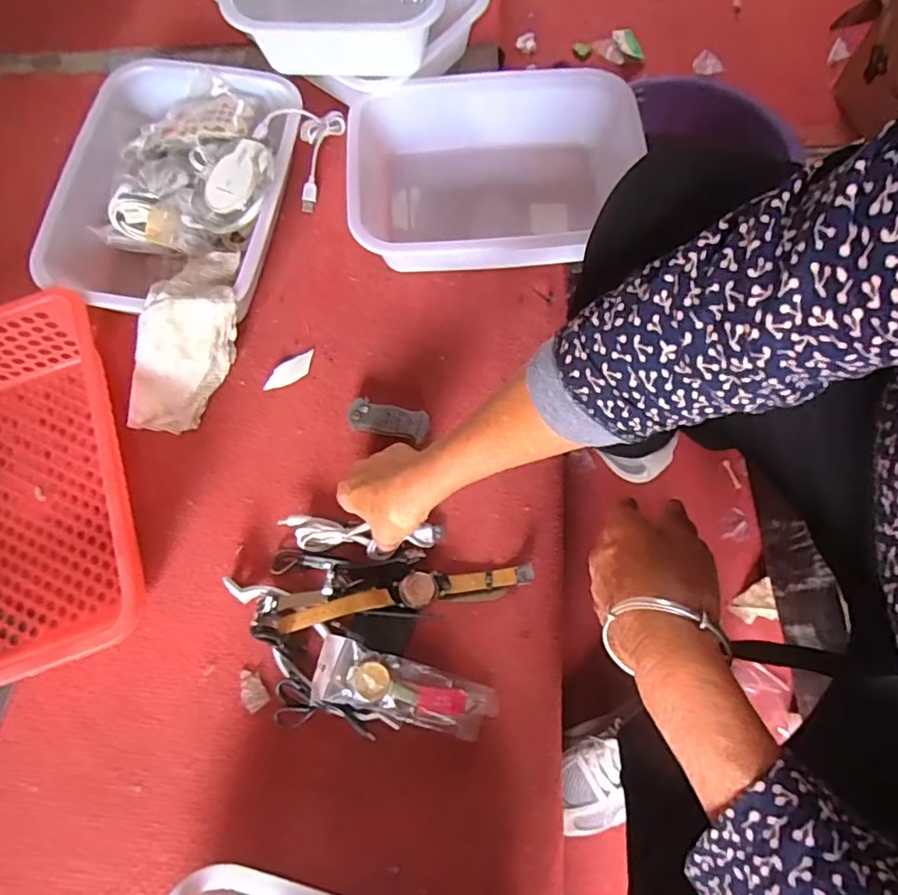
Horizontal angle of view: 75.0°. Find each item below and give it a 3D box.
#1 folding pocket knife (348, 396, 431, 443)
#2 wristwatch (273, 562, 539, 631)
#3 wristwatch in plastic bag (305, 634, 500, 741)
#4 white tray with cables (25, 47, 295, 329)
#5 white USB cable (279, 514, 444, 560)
[{"bbox_3d":[-0.057,-0.025,0.558,0.075,0.018,0.032,13,74,5],"label":"folding pocket knife"},{"bbox_3d":[-0.034,0.127,0.503,0.215,0.027,0.031,-7,73,-13],"label":"wristwatch"},{"bbox_3d":[-0.034,0.194,0.469,0.151,0.023,0.045,22,74,-14],"label":"wristwatch in plastic bag"},{"bbox_3d":[-0.275,-0.258,0.608,0.222,0.070,0.289,8,74,4],"label":"white tray with cables"},{"bbox_3d":[-0.078,0.082,0.525,0.142,0.015,0.033,4,74,0],"label":"white USB cable"}]

